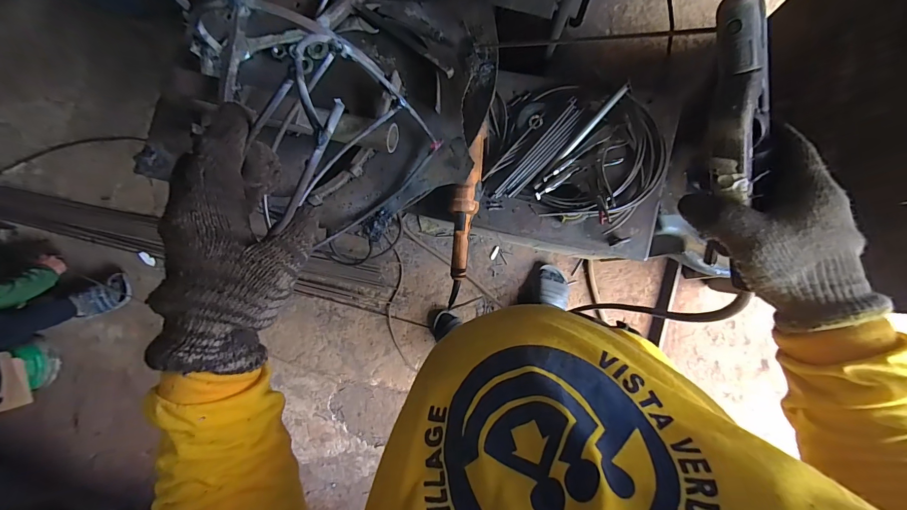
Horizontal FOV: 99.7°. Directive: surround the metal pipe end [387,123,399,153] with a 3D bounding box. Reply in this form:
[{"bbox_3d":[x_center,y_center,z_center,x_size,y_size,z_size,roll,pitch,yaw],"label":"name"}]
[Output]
[{"bbox_3d":[-0.071,-0.135,0.444,0.006,0.041,0.034,13,90,7],"label":"metal pipe end"}]

